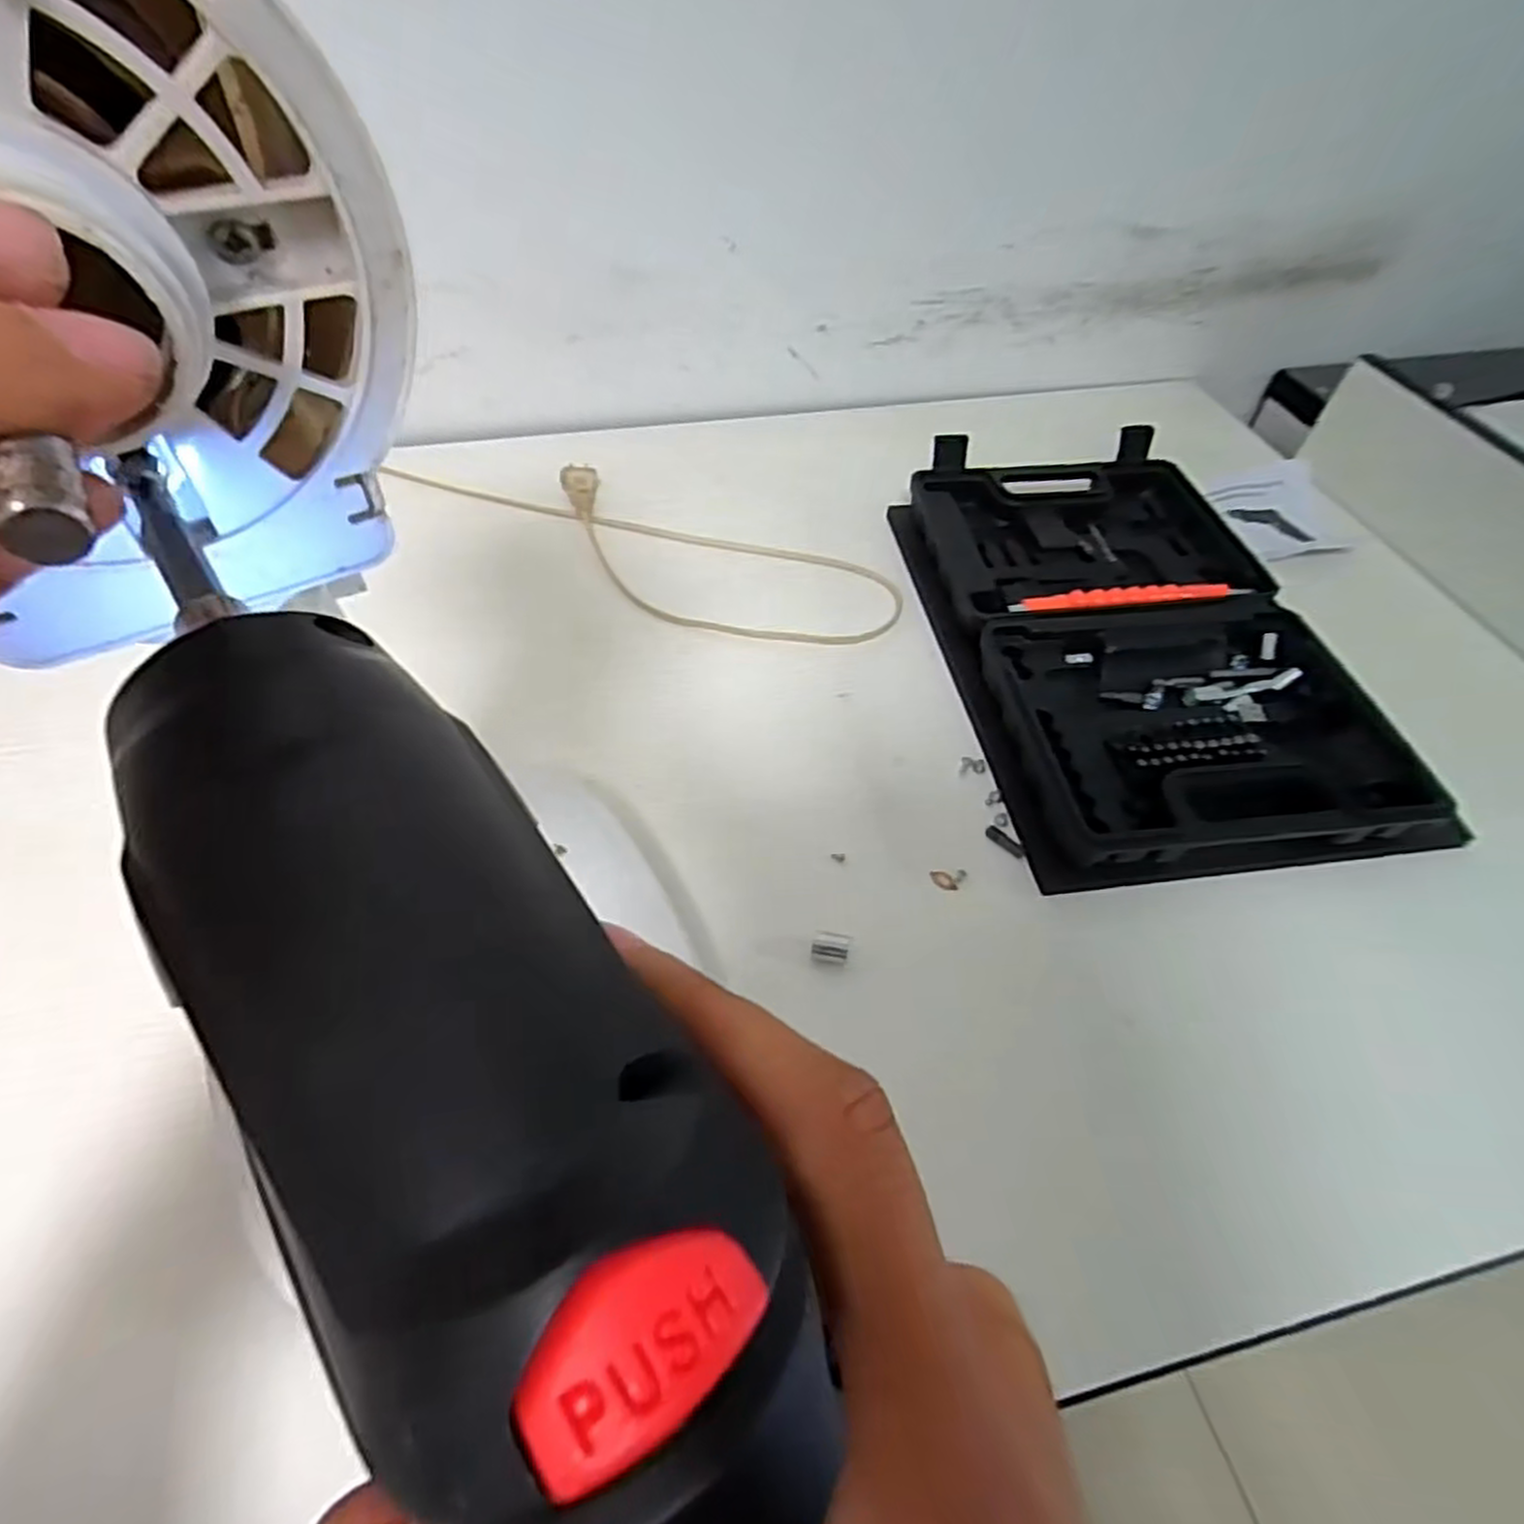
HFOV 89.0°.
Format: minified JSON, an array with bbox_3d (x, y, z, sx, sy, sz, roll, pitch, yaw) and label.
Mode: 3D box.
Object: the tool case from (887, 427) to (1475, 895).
[{"bbox_3d":[0.243,-0.090,0.508,0.242,0.045,0.360,-5,53,-5],"label":"tool case"}]

